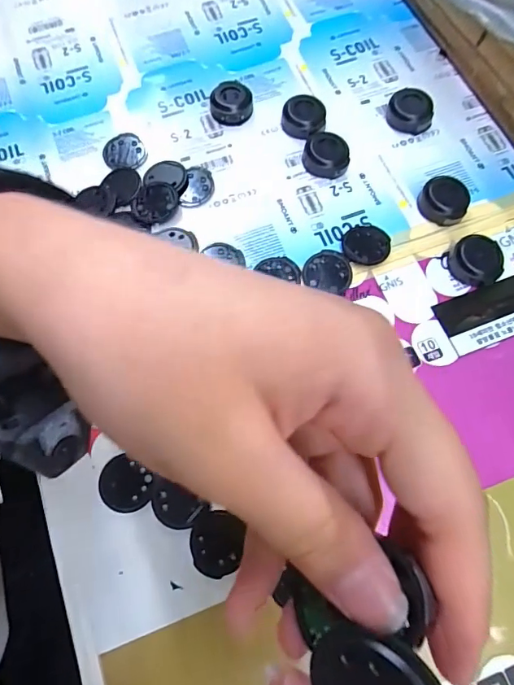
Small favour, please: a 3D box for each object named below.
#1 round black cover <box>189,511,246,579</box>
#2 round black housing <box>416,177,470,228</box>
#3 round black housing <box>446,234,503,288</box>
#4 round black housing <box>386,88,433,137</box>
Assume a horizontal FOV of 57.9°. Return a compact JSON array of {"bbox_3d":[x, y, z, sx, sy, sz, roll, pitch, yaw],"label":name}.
[{"bbox_3d":[-0.020,0.101,0.231,0.025,0.004,0.028,-17,70,-4],"label":"round black cover"},{"bbox_3d":[0.117,-0.089,0.292,0.030,0.015,0.023,31,73,12],"label":"round black housing"},{"bbox_3d":[0.132,-0.049,0.278,0.026,0.013,0.029,-26,71,-8],"label":"round black housing"},{"bbox_3d":[0.106,-0.160,0.321,0.027,0.013,0.030,-1,70,1],"label":"round black housing"}]

